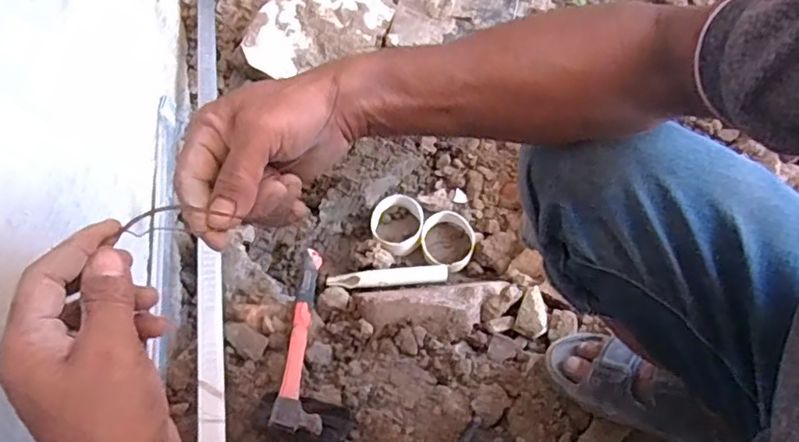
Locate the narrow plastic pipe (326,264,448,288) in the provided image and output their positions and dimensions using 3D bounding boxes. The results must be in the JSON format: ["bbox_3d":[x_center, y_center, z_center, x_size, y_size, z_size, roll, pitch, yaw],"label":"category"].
[{"bbox_3d":[-0.017,0.085,0.880,0.179,0.016,0.025,-6,57,-1],"label":"narrow plastic pipe"}]

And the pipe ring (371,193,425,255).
[{"bbox_3d":[-0.002,0.007,0.934,0.085,0.037,0.097,-4,57,0],"label":"pipe ring"}]

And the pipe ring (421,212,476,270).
[{"bbox_3d":[0.077,0.029,0.918,0.085,0.030,0.103,4,57,6],"label":"pipe ring"}]

